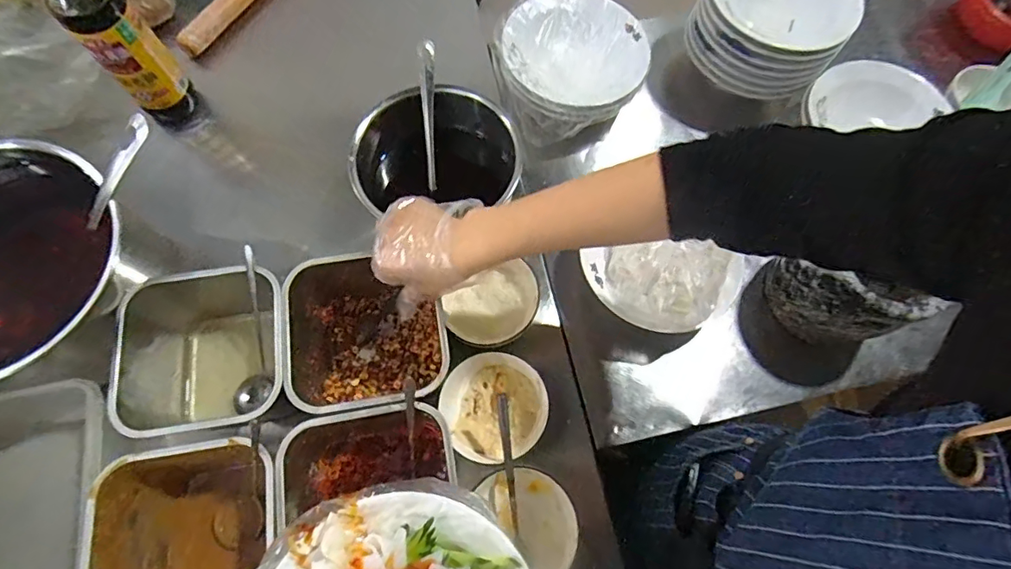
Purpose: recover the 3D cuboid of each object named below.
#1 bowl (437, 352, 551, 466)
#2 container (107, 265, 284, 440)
[{"bbox_3d":[-0.013,0.134,0.563,0.112,0.045,0.110,1,69,-1],"label":"bowl"},{"bbox_3d":[-0.307,0.077,0.558,0.157,0.115,0.178,-8,70,-5],"label":"container"}]

